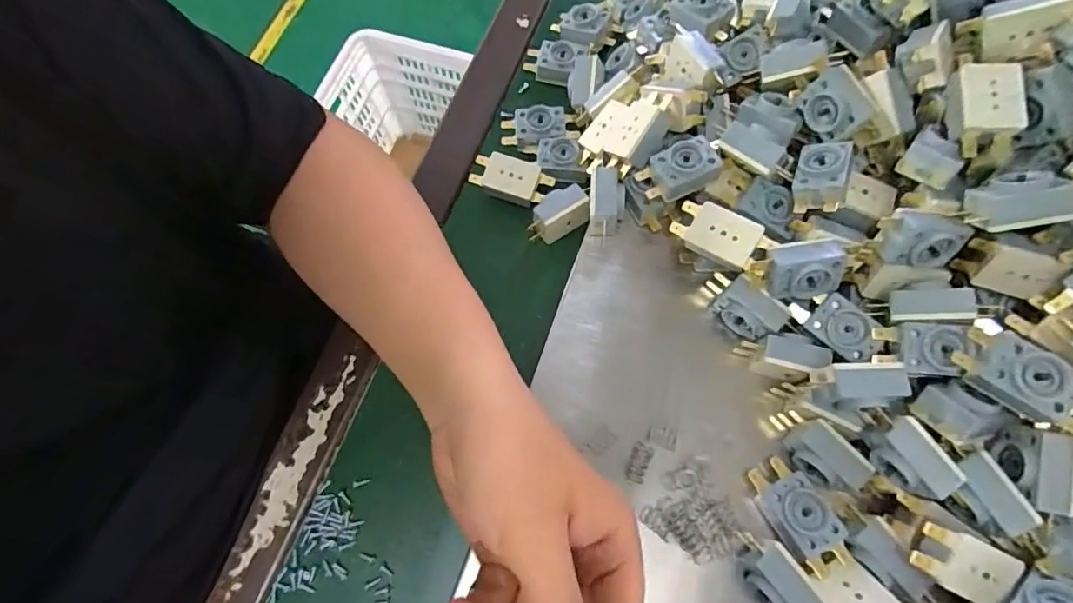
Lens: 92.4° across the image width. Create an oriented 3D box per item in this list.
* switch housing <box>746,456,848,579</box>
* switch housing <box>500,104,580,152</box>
[{"bbox_3d":[0.139,0.112,0.272,0.027,0.018,0.055,-30,71,-8],"label":"switch housing"},{"bbox_3d":[0.002,-0.130,0.383,0.056,0.017,0.027,-2,70,2],"label":"switch housing"}]

